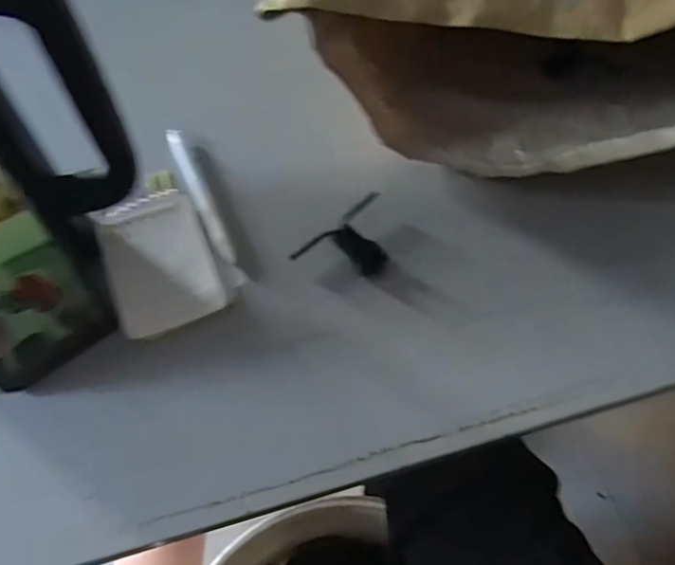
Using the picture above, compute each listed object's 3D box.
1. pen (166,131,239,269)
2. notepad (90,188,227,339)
[{"bbox_3d":[-0.108,-0.071,0.427,0.012,0.007,0.146,-22,61,-13],"label":"pen"},{"bbox_3d":[-0.127,-0.018,0.394,0.070,0.008,0.110,-20,61,-12],"label":"notepad"}]

